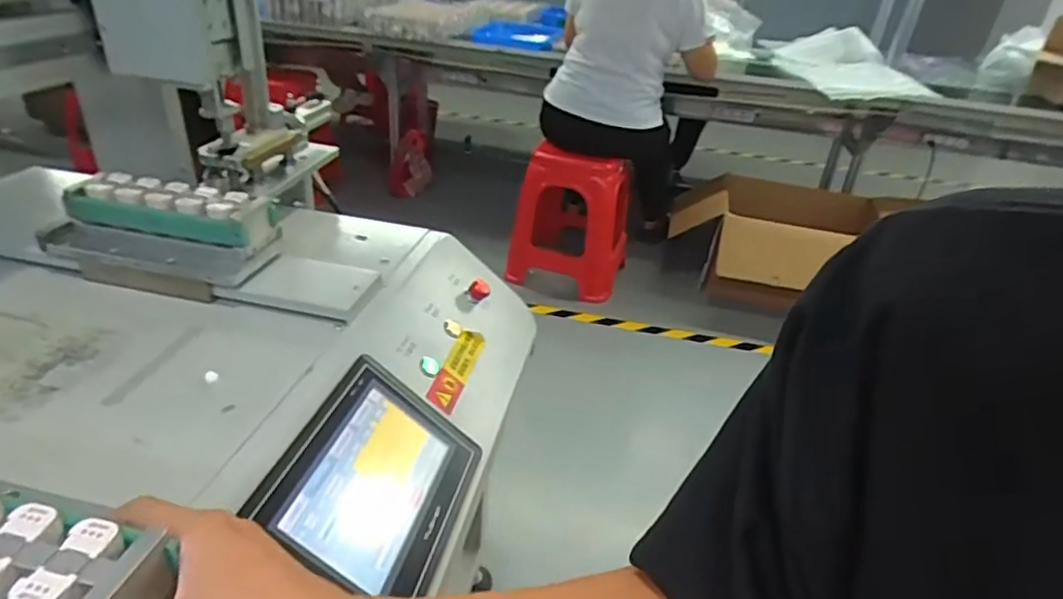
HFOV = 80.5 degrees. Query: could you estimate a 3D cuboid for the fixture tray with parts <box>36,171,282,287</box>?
[{"bbox_3d":[-0.368,-0.065,0.624,0.214,0.078,0.094,8,33,4],"label":"fixture tray with parts"}]

